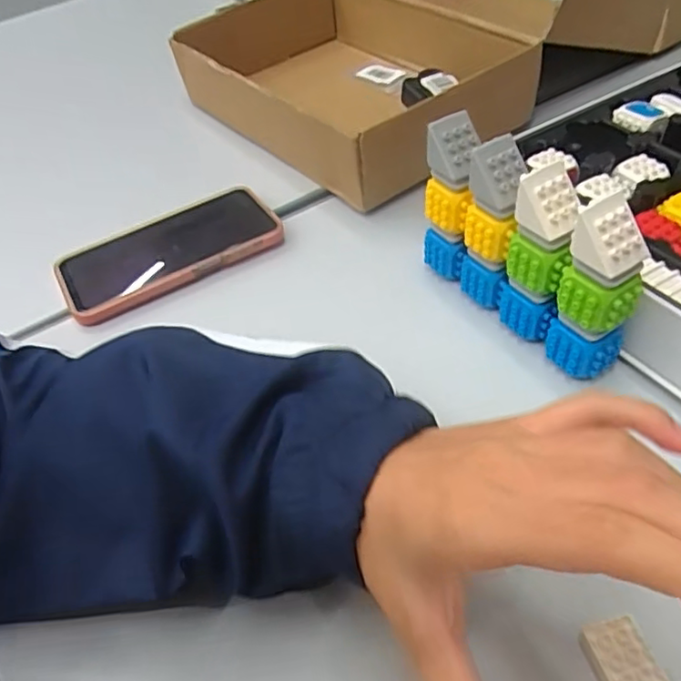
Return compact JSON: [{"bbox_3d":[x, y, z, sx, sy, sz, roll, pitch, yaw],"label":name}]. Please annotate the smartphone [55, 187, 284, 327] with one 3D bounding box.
[{"bbox_3d":[-0.134,-0.071,0.476,0.168,0.018,0.081,-28,51,-18],"label":"smartphone"}]

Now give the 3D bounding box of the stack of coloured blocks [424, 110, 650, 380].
[{"bbox_3d":[0.109,-0.056,0.367,0.029,0.104,0.145,-30,52,-19],"label":"stack of coloured blocks"}]

